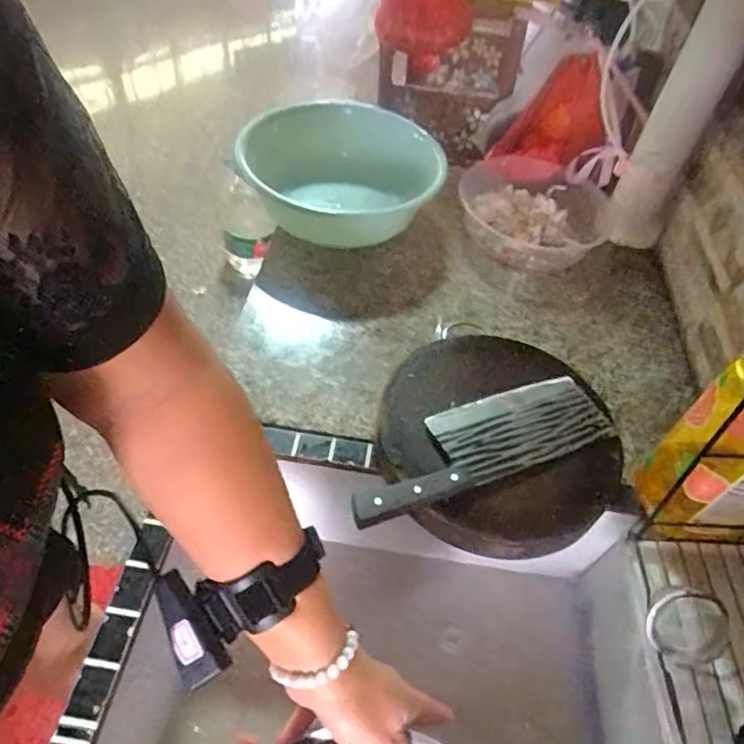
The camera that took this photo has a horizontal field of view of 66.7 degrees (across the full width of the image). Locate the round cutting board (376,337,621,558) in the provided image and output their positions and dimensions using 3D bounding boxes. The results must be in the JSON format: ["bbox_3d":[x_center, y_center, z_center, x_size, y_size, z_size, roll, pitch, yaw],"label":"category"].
[{"bbox_3d":[0.135,0.071,0.613,0.244,0.057,0.250,3,51,-4],"label":"round cutting board"}]

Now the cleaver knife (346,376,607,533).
[{"bbox_3d":[0.112,0.068,0.581,0.293,0.030,0.089,-18,55,-19],"label":"cleaver knife"}]

